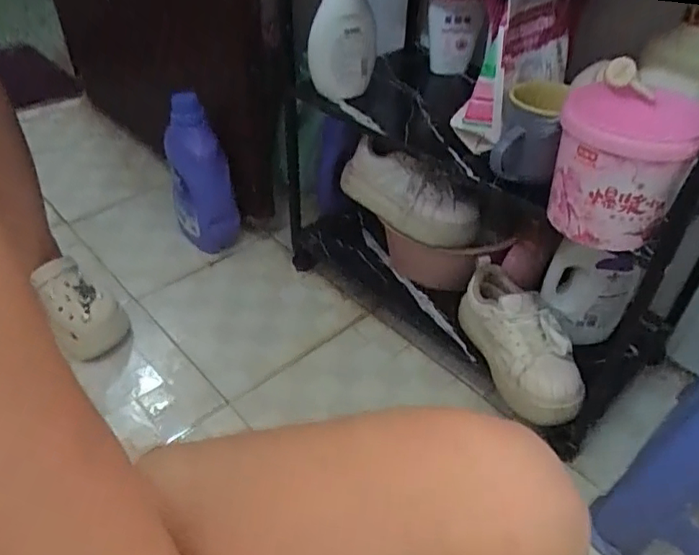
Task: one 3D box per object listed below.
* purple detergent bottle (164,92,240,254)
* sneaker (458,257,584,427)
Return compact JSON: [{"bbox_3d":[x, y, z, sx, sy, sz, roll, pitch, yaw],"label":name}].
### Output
[{"bbox_3d":[-0.279,-0.183,1.065,0.114,0.293,0.096,-11,43,-14],"label":"purple detergent bottle"},{"bbox_3d":[0.243,0.083,0.811,0.097,0.102,0.249,-7,42,-11],"label":"sneaker"}]

